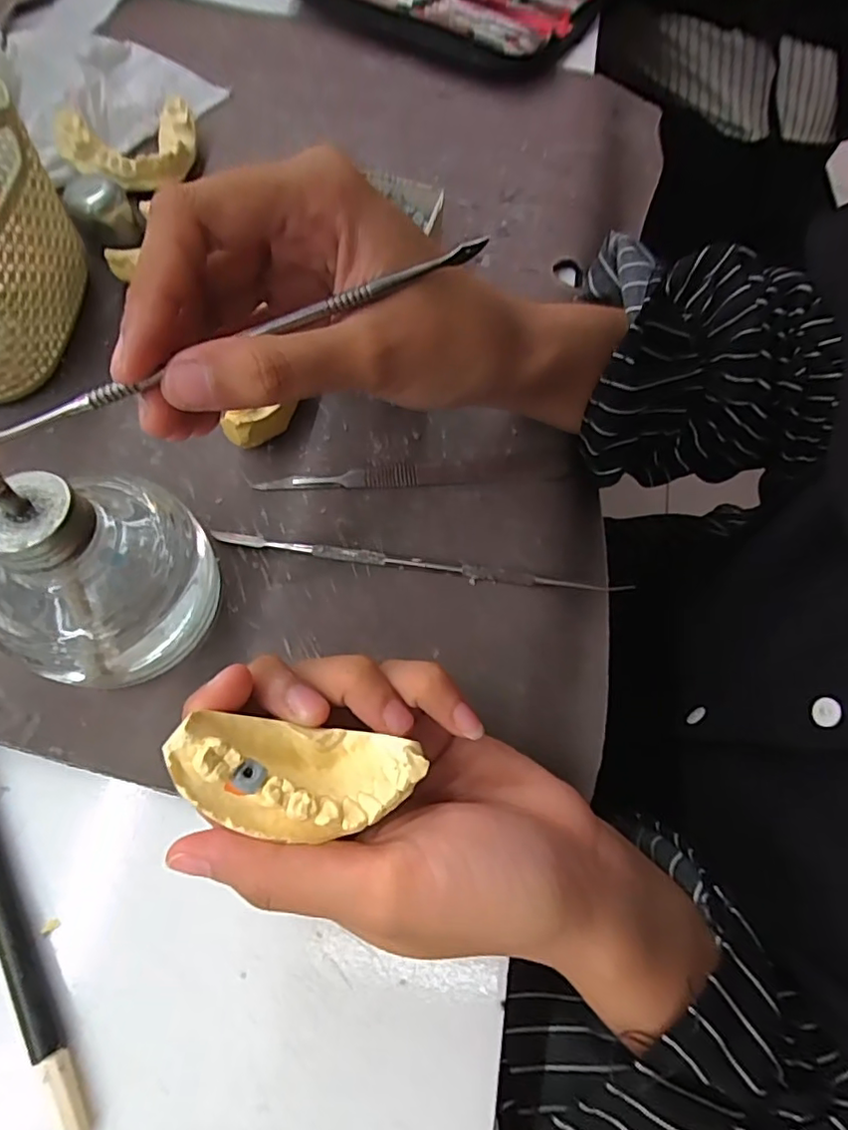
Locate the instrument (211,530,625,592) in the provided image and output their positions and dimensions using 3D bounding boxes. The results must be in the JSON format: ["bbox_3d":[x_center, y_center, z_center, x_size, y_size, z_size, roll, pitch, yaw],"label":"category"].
[{"bbox_3d":[-0.003,0.000,0.245,0.172,0.006,0.007,8,66,1],"label":"instrument"}]

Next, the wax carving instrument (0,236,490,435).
[{"bbox_3d":[-0.051,-0.063,0.166,0.157,0.005,0.004,-25,70,-7],"label":"wax carving instrument"}]

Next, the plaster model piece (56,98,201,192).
[{"bbox_3d":[-0.162,-0.233,0.321,0.072,0.018,0.059,-19,69,-11],"label":"plaster model piece"}]

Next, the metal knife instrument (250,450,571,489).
[{"bbox_3d":[-0.004,-0.041,0.263,0.137,0.005,0.014,-5,67,-5],"label":"metal knife instrument"}]

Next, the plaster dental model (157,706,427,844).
[{"bbox_3d":[-0.034,0.056,0.153,0.061,0.017,0.027,8,66,-10],"label":"plaster dental model"}]

